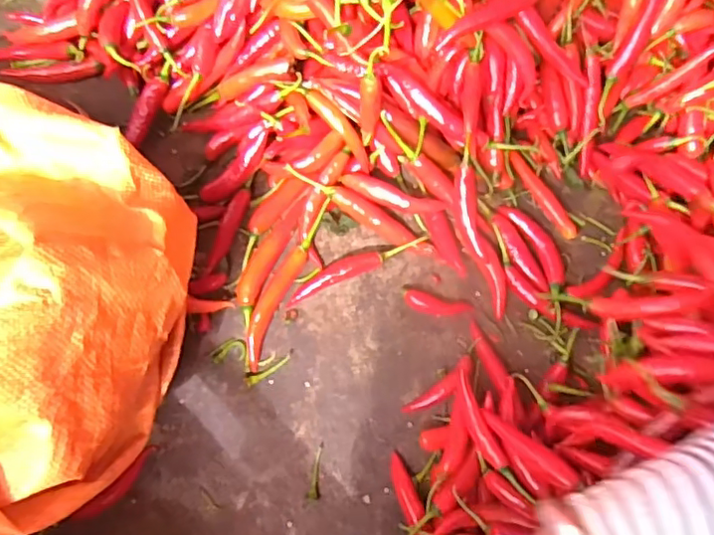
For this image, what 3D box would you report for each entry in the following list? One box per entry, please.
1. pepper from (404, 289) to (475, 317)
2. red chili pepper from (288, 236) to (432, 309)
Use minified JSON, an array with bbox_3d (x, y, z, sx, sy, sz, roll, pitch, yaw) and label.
[{"bbox_3d":[0.075,0.036,0.553,0.064,0.010,0.018,15,79,2],"label":"pepper"},{"bbox_3d":[-0.002,-0.003,0.556,0.140,0.016,0.021,-25,80,-5],"label":"red chili pepper"}]

